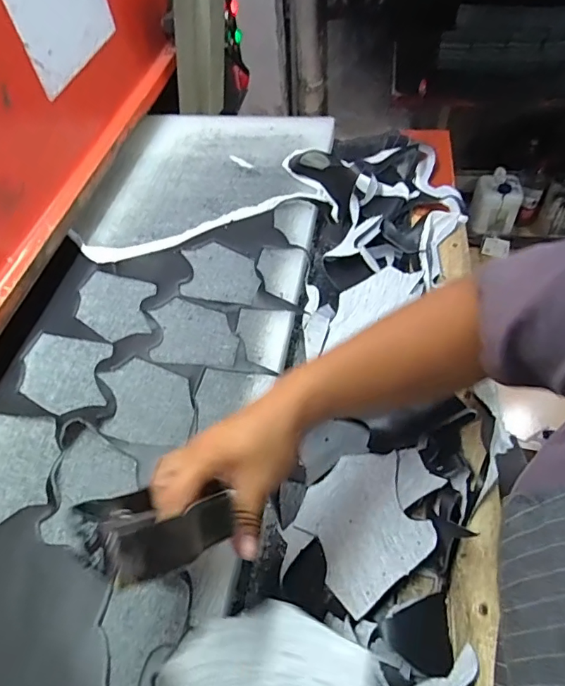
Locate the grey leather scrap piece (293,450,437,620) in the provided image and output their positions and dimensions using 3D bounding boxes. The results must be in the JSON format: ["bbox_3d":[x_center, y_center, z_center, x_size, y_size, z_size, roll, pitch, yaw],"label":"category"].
[{"bbox_3d":[0.077,0.169,0.456,0.118,0.009,0.122,-40,46,-7],"label":"grey leather scrap piece"}]

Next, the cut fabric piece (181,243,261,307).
[{"bbox_3d":[-0.088,-0.100,0.675,0.124,0.006,0.104,11,54,12],"label":"cut fabric piece"}]

